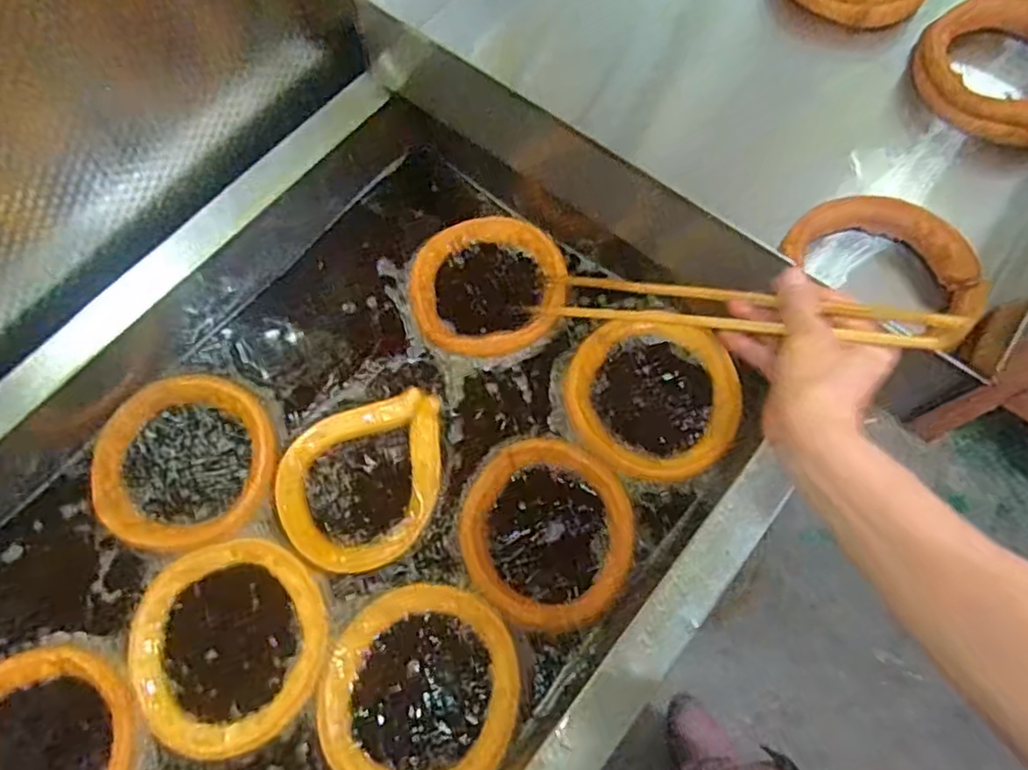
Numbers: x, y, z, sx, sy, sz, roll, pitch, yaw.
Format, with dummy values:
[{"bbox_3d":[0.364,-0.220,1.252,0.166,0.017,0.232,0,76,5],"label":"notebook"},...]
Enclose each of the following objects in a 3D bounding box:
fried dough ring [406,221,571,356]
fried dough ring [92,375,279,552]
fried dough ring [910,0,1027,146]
[{"bbox_3d":[-0.026,-0.105,0.696,0.158,0.015,0.152,0,68,0],"label":"fried dough ring"},{"bbox_3d":[-0.302,0.068,0.626,0.159,0.012,0.163,0,68,0],"label":"fried dough ring"},{"bbox_3d":[0.488,-0.310,0.658,0.151,0.051,0.168,-39,73,-14],"label":"fried dough ring"}]

